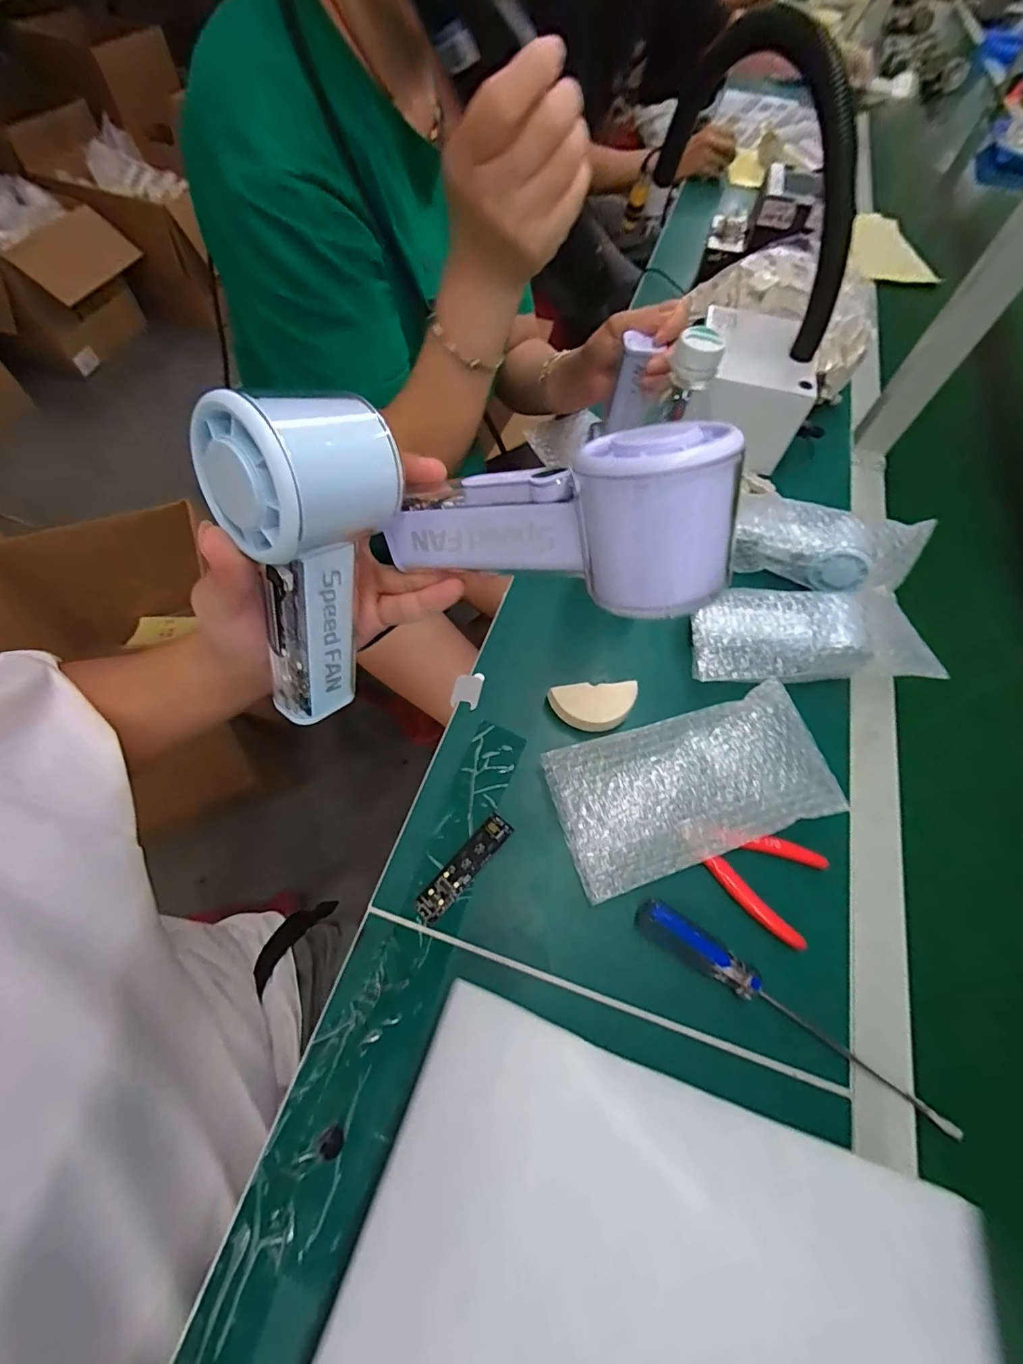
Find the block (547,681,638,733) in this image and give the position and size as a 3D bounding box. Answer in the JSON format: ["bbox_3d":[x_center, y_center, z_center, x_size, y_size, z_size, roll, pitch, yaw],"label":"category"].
[{"bbox_3d":[0.071,0.021,0.430,0.074,0.021,0.036,0,62,-4],"label":"block"}]

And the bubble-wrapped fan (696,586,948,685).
[{"bbox_3d":[0.268,-0.044,0.449,0.207,0.052,0.098,-2,62,-5],"label":"bubble-wrapped fan"}]

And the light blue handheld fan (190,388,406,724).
[{"bbox_3d":[-0.092,-0.047,0.223,0.059,0.152,0.058,22,42,7],"label":"light blue handheld fan"}]

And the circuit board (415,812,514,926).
[{"bbox_3d":[-0.035,0.139,0.369,0.021,0.010,0.089,40,67,16],"label":"circuit board"}]

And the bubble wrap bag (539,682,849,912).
[{"bbox_3d":[0.141,0.079,0.385,0.204,0.046,0.110,-14,64,-11],"label":"bubble wrap bag"}]

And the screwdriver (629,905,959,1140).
[{"bbox_3d":[0.188,0.227,0.331,0.226,0.025,0.023,34,65,13],"label":"screwdriver"}]

